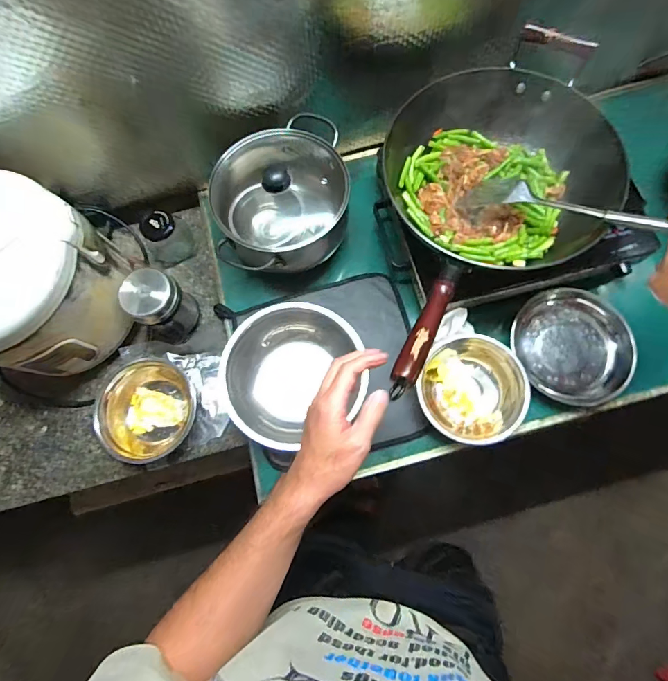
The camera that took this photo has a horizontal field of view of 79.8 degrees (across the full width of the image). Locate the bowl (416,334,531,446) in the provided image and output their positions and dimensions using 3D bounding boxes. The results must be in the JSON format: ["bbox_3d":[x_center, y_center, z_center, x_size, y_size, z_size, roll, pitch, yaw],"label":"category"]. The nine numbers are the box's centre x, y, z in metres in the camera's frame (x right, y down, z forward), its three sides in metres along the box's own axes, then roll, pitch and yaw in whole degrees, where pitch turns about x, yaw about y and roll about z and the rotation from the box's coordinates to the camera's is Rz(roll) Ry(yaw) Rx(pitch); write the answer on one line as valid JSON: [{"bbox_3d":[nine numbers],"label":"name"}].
[{"bbox_3d":[0.210,0.073,0.611,0.155,0.064,0.155,-1,75,2],"label":"bowl"}]

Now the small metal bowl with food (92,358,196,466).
[{"bbox_3d":[-0.308,0.114,0.661,0.140,0.066,0.173,3,75,3],"label":"small metal bowl with food"}]

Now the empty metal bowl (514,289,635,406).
[{"bbox_3d":[0.386,0.007,0.636,0.176,0.048,0.189,-1,75,2],"label":"empty metal bowl"}]

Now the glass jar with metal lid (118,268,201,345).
[{"bbox_3d":[-0.280,-0.052,0.650,0.079,0.127,0.083,-1,75,2],"label":"glass jar with metal lid"}]

